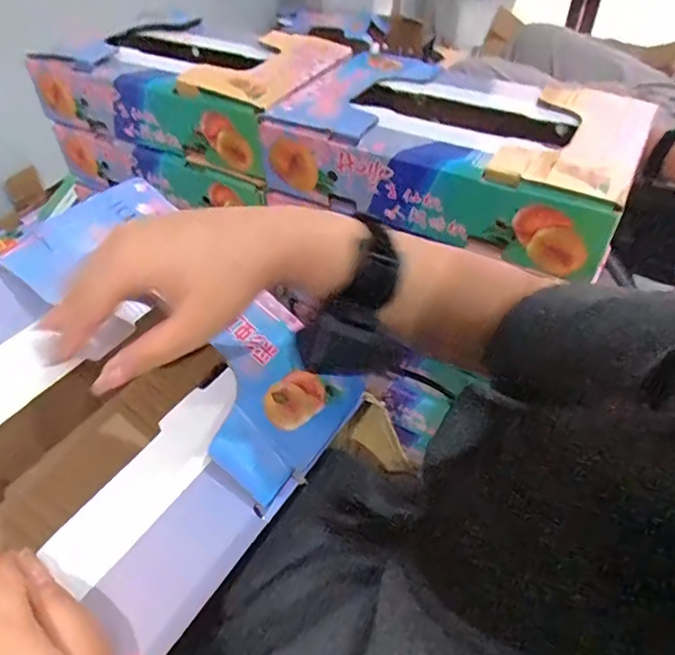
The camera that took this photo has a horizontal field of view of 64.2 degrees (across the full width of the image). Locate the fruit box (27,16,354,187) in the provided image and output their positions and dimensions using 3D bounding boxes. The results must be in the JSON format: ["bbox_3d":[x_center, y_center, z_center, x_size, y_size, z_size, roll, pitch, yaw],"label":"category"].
[{"bbox_3d":[-0.204,-0.357,0.793,0.388,0.106,0.248,20,49,20],"label":"fruit box"}]

